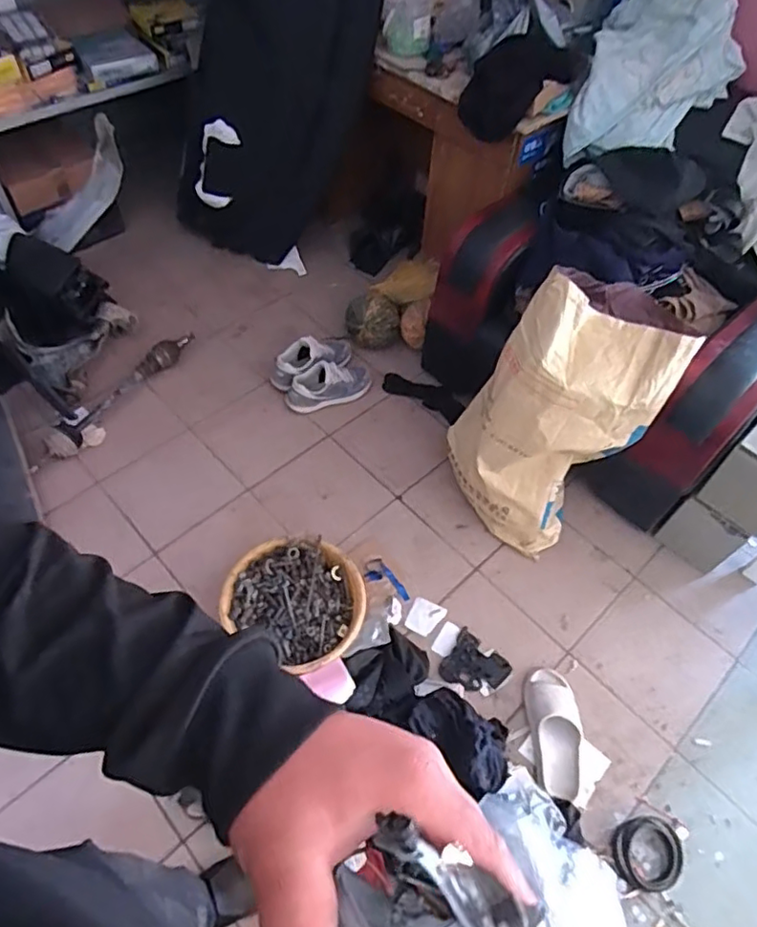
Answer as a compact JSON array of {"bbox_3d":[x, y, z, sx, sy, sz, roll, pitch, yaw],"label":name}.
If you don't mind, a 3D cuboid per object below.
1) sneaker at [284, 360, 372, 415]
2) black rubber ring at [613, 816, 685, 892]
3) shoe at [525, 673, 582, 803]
[{"bbox_3d":[-0.148,-0.242,1.862,0.277,0.091,0.118,-20,59,-16],"label":"sneaker"},{"bbox_3d":[0.564,0.806,1.249,0.143,0.041,0.128,-16,58,-14],"label":"black rubber ring"},{"bbox_3d":[0.404,0.607,1.373,0.112,0.072,0.268,2,55,-2],"label":"shoe"}]

